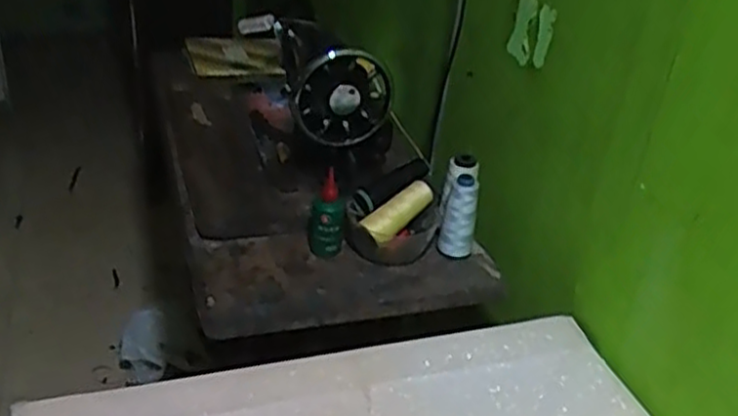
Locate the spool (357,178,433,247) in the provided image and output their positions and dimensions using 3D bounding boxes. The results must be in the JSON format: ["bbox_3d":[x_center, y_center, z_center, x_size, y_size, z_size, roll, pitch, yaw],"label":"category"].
[{"bbox_3d":[0.038,0.007,0.979,0.036,0.037,0.121,30,54,36],"label":"spool"}]

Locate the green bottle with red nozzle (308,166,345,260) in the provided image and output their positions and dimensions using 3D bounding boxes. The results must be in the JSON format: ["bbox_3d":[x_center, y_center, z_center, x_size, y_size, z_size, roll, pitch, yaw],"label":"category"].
[{"bbox_3d":[-0.053,0.006,0.955,0.042,0.106,0.041,1,30,-7],"label":"green bottle with red nozzle"}]

